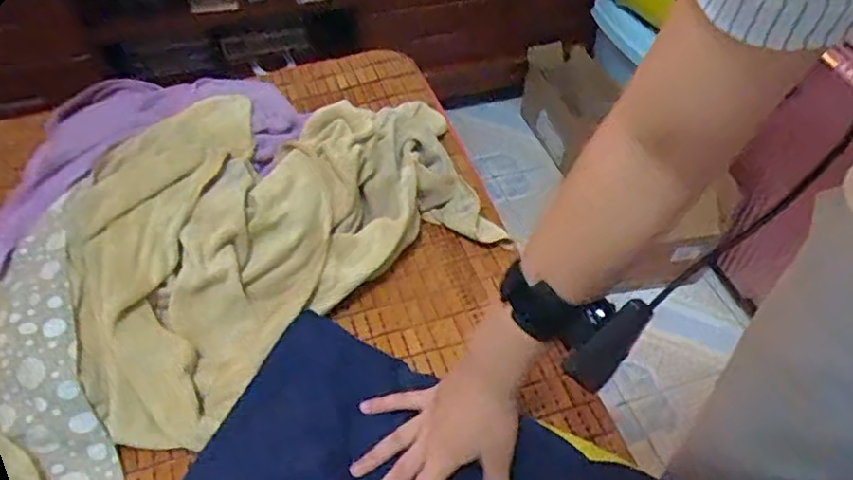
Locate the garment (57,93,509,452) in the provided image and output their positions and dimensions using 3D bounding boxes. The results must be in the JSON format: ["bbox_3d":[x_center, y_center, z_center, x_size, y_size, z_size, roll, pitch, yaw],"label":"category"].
[{"bbox_3d":[-0.162,-0.023,0.668,0.421,0.083,0.307,-31,59,-24],"label":"garment"}]

